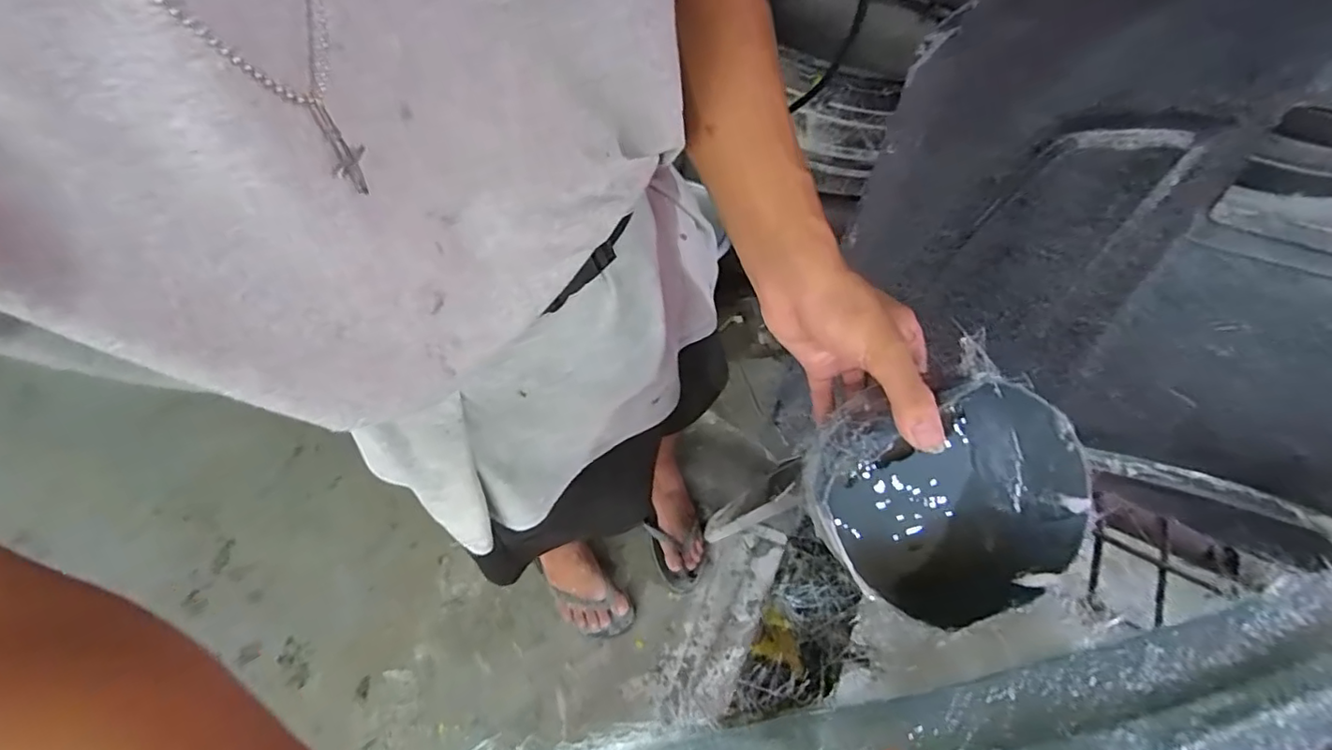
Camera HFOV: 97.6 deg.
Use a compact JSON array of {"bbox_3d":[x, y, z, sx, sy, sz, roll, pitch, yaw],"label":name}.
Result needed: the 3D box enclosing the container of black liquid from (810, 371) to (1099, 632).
[{"bbox_3d":[0.177,0.080,0.383,0.157,0.095,0.157,0,90,-2],"label":"container of black liquid"}]

